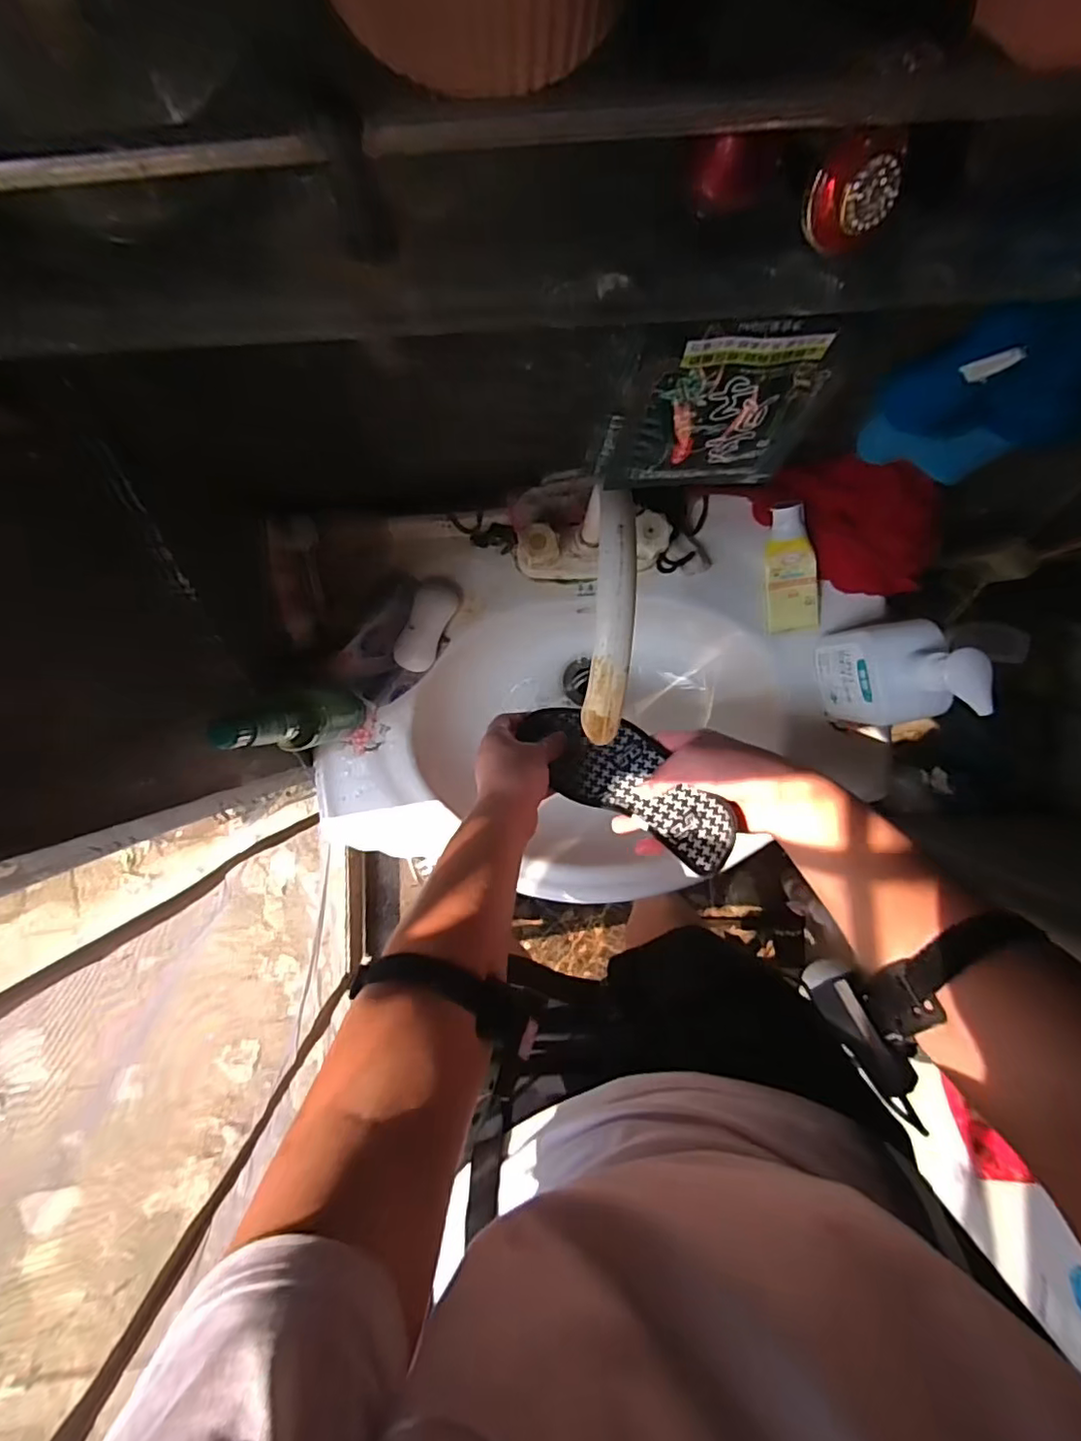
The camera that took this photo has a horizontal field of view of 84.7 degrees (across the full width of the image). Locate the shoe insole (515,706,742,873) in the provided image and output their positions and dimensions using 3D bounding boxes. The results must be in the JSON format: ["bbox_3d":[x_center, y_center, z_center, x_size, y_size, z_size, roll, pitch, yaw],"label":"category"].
[{"bbox_3d":[0.076,0.053,0.541,0.036,0.241,0.086,32,91,-46],"label":"shoe insole"}]

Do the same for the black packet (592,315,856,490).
[{"bbox_3d":[0.071,-0.129,0.254,0.089,0.098,0.008,-4,76,-1],"label":"black packet"}]

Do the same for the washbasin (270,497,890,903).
[{"bbox_3d":[0.049,-0.016,0.630,0.569,0.128,0.375,-2,92,-2],"label":"washbasin"}]

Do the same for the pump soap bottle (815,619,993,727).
[{"bbox_3d":[0.285,-0.038,0.492,0.043,0.192,0.080,3,92,-2],"label":"pump soap bottle"}]

